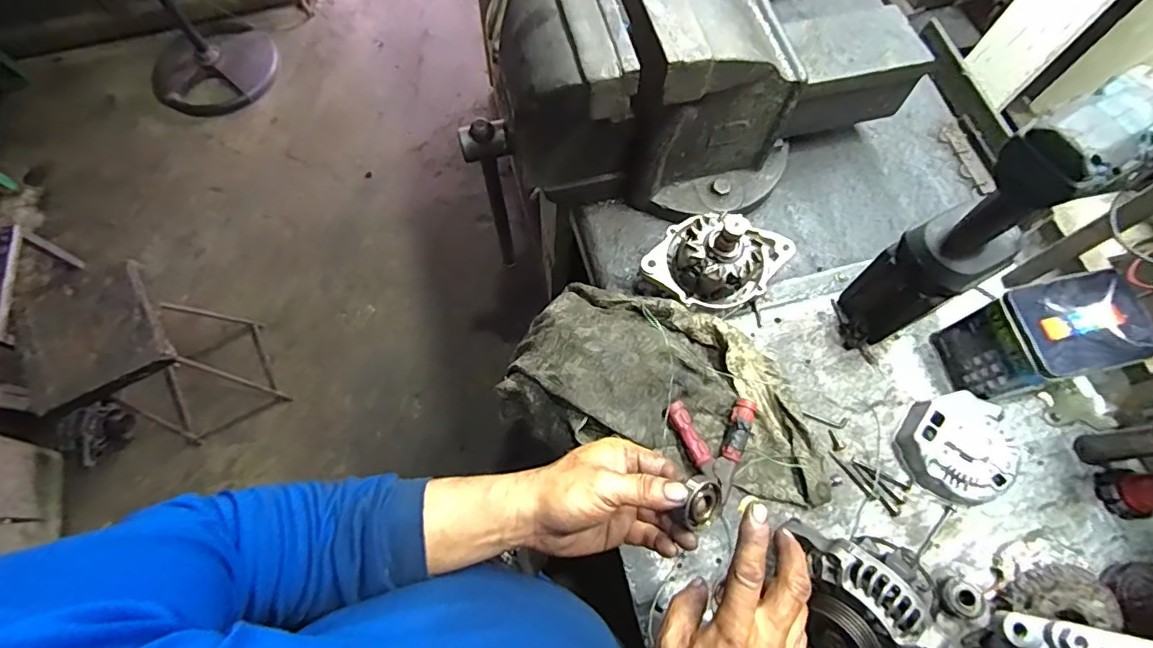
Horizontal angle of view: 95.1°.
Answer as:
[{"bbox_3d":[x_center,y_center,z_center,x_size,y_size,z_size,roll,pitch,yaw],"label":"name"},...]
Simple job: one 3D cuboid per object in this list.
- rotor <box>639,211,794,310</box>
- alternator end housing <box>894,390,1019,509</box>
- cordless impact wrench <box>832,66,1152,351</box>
[{"bbox_3d":[0.169,-0.087,0.611,0.134,0.109,0.135,37,73,12],"label":"rotor"},{"bbox_3d":[0.414,0.132,0.570,0.106,0.035,0.107,0,70,-1],"label":"alternator end housing"},{"bbox_3d":[0.372,-0.080,0.495,0.134,0.330,0.074,-27,72,-10],"label":"cordless impact wrench"}]

